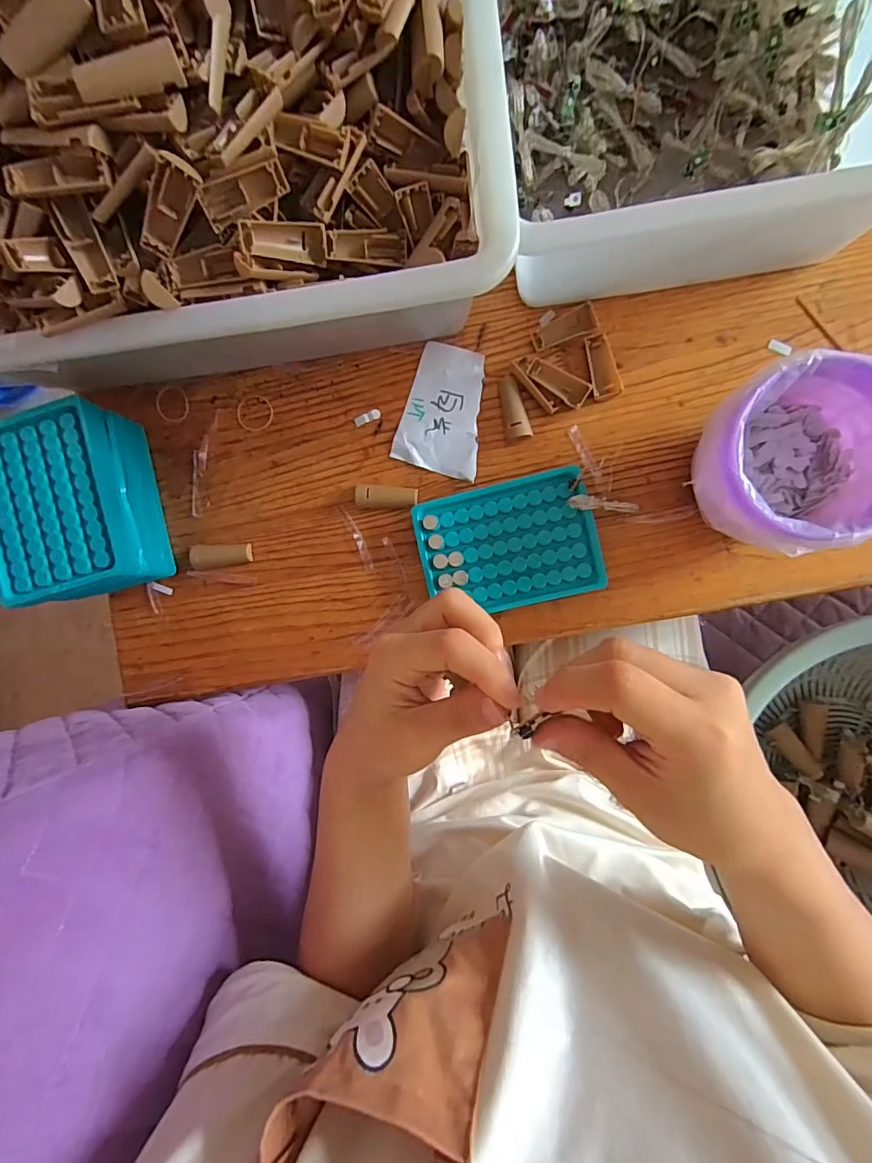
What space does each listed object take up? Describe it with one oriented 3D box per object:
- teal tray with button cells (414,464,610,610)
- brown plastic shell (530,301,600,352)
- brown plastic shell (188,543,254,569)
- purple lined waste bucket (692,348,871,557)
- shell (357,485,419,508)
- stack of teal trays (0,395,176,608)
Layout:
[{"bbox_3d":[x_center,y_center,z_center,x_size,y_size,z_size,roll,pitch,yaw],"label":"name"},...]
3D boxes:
[{"bbox_3d":[0.055,-0.028,0.381,0.130,0.019,0.094,-12,88,5],"label":"teal tray with button cells"},{"bbox_3d":[0.100,-0.199,0.384,0.050,0.008,0.021,-18,88,4],"label":"brown plastic shell"},{"bbox_3d":[-0.179,-0.021,0.411,0.050,0.012,0.020,-2,89,5],"label":"brown plastic shell"},{"bbox_3d":[0.231,-0.077,0.329,0.106,0.091,0.109,0,89,5],"label":"purple lined waste bucket"},{"bbox_3d":[-0.040,-0.068,0.398,0.049,0.013,0.018,4,90,5],"label":"shell"},{"bbox_3d":[-0.278,-0.056,0.388,0.091,0.081,0.136,-14,88,4],"label":"stack of teal trays"}]

